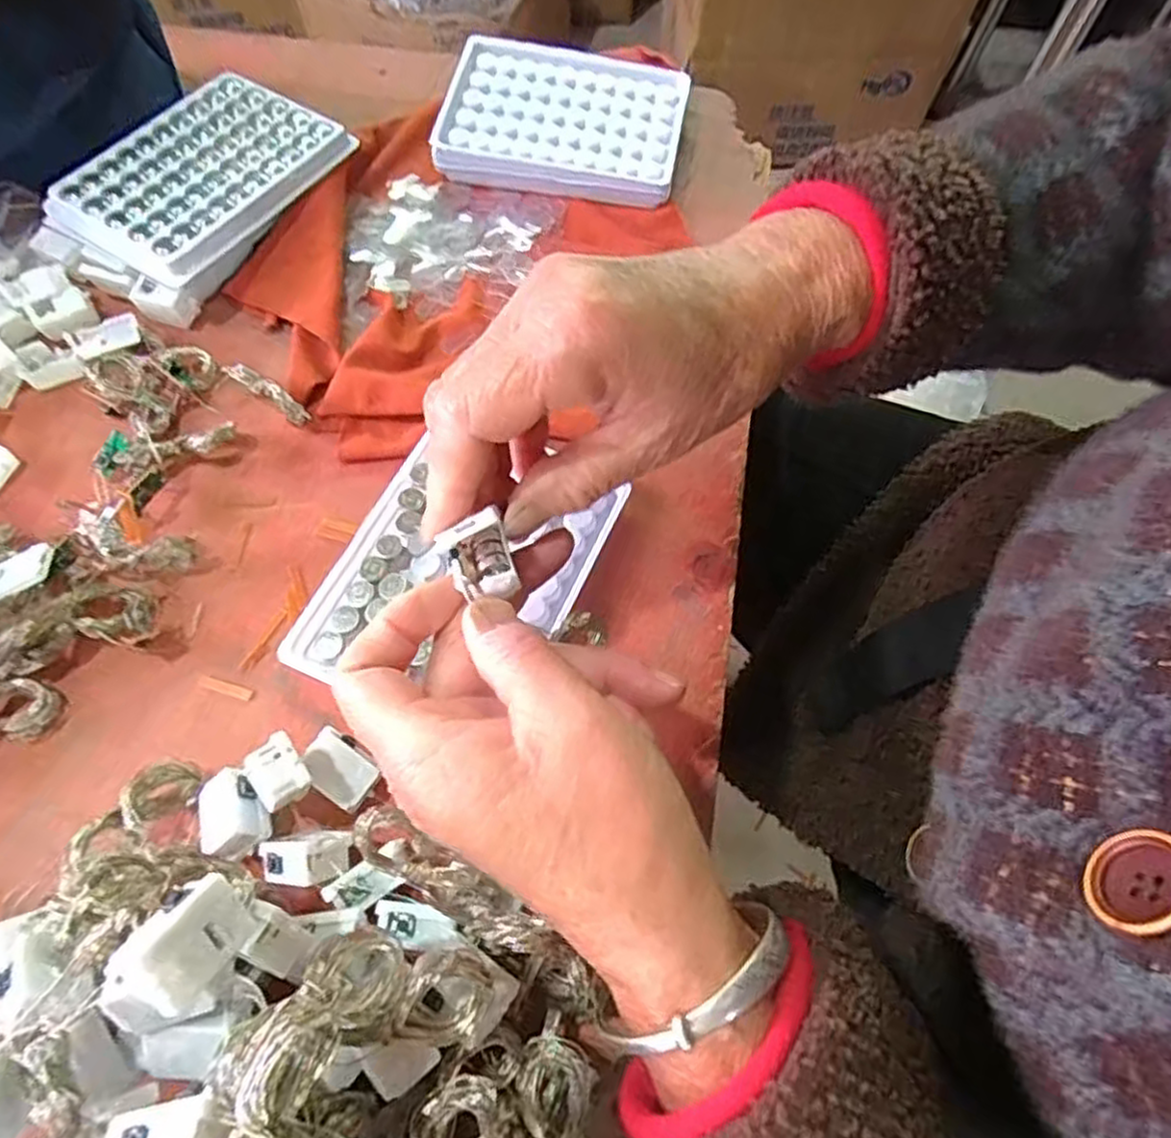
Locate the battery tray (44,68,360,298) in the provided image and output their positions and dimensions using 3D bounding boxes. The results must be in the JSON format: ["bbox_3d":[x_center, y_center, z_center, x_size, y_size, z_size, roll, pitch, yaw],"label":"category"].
[{"bbox_3d":[-0.199,-0.201,0.375,0.103,0.022,0.126,27,69,12],"label":"battery tray"}]

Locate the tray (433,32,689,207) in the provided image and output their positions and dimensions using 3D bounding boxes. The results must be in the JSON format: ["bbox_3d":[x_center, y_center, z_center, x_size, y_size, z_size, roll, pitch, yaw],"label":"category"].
[{"bbox_3d":[-0.012,-0.255,0.412,0.130,0.019,0.098,10,66,5],"label":"tray"}]

